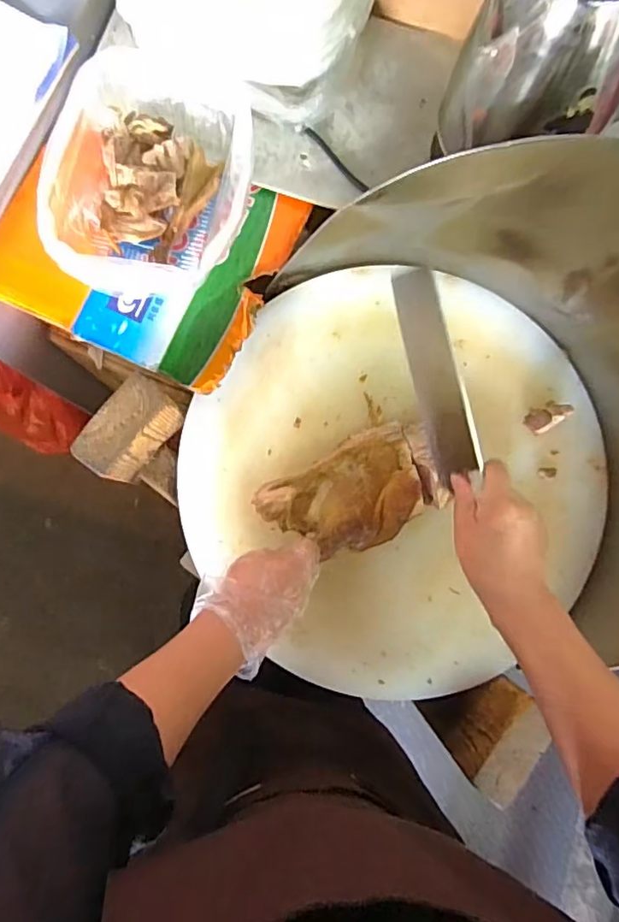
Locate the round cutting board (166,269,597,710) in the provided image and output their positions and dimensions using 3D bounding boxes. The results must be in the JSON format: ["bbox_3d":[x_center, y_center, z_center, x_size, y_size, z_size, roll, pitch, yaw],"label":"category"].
[{"bbox_3d":[0.101,0.006,0.622,0.448,0.025,0.440,0,84,-4],"label":"round cutting board"}]

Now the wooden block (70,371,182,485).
[{"bbox_3d":[-0.185,-0.031,0.592,0.049,0.101,0.105,40,82,0],"label":"wooden block"}]

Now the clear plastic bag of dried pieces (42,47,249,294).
[{"bbox_3d":[-0.157,-0.293,0.575,0.190,0.071,0.232,1,84,-4],"label":"clear plastic bag of dried pieces"}]

